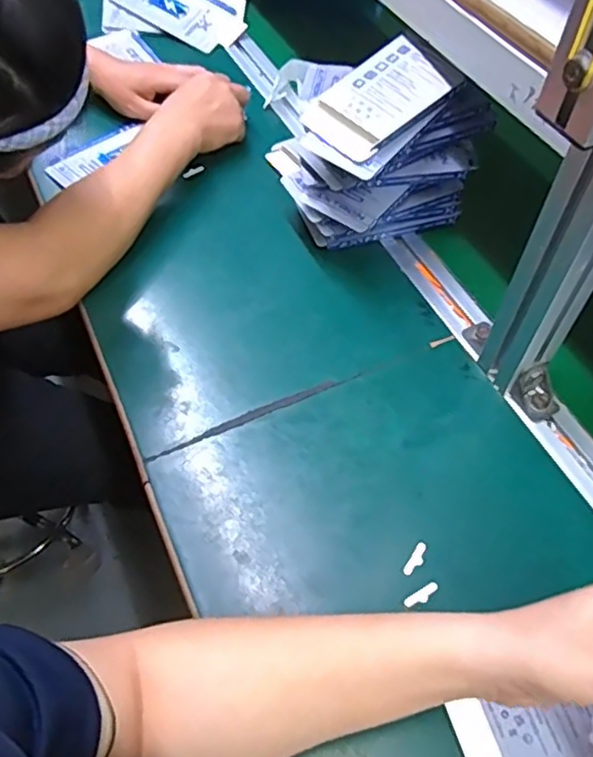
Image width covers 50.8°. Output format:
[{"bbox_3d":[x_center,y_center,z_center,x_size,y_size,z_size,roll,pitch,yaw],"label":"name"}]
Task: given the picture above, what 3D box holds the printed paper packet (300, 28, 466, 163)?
[{"bbox_3d":[0.075,-0.241,0.532,0.128,0.012,0.079,-39,69,-8],"label":"printed paper packet"}]

